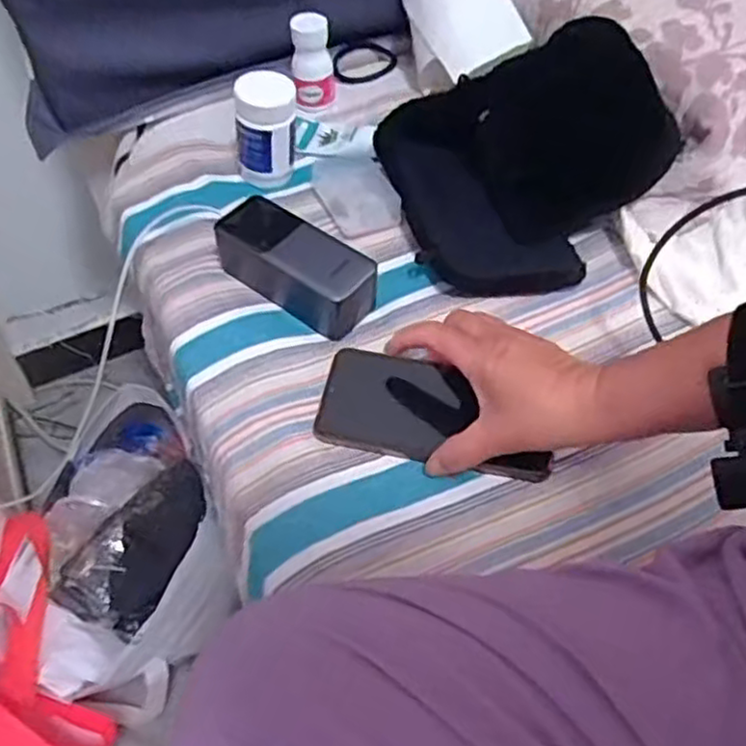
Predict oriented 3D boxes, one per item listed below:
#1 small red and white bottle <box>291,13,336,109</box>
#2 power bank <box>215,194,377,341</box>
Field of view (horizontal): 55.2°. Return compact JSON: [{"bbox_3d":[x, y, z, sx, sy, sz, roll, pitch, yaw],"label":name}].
[{"bbox_3d":[-0.057,-0.298,0.683,0.038,0.073,0.033,-2,53,0],"label":"small red and white bottle"},{"bbox_3d":[-0.062,-0.087,0.562,0.138,0.042,0.057,33,60,23],"label":"power bank"}]

